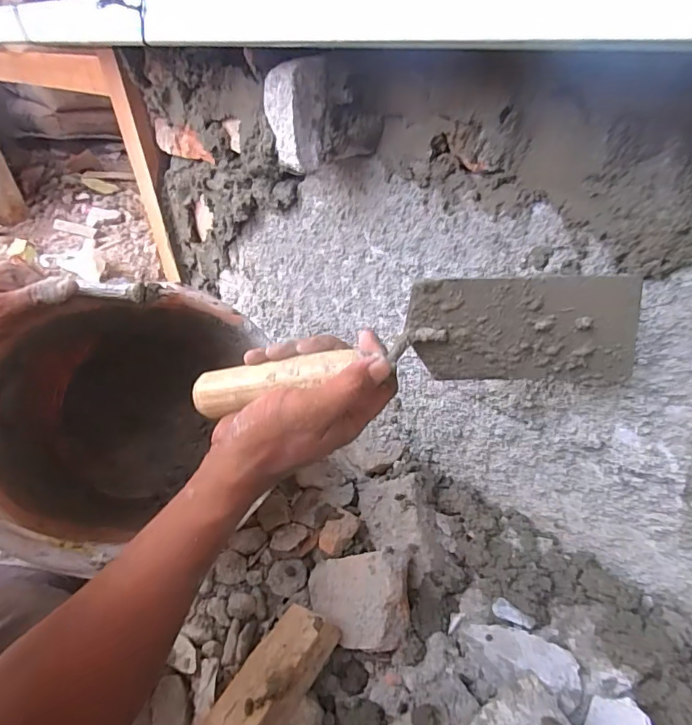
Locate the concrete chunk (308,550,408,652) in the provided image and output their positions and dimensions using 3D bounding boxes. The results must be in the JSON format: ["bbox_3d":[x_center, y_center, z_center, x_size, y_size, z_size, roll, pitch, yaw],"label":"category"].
[{"bbox_3d":[0.010,0.228,0.477,0.105,0.033,0.086,-6,72,39],"label":"concrete chunk"}]

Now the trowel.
[{"bbox_3d":[0.036,-0.006,0.328,0.280,0.085,0.046,-8,37,8],"label":"trowel"}]

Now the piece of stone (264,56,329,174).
[{"bbox_3d":[-0.037,-0.188,0.370,0.033,0.076,0.036,21,37,40],"label":"piece of stone"}]

